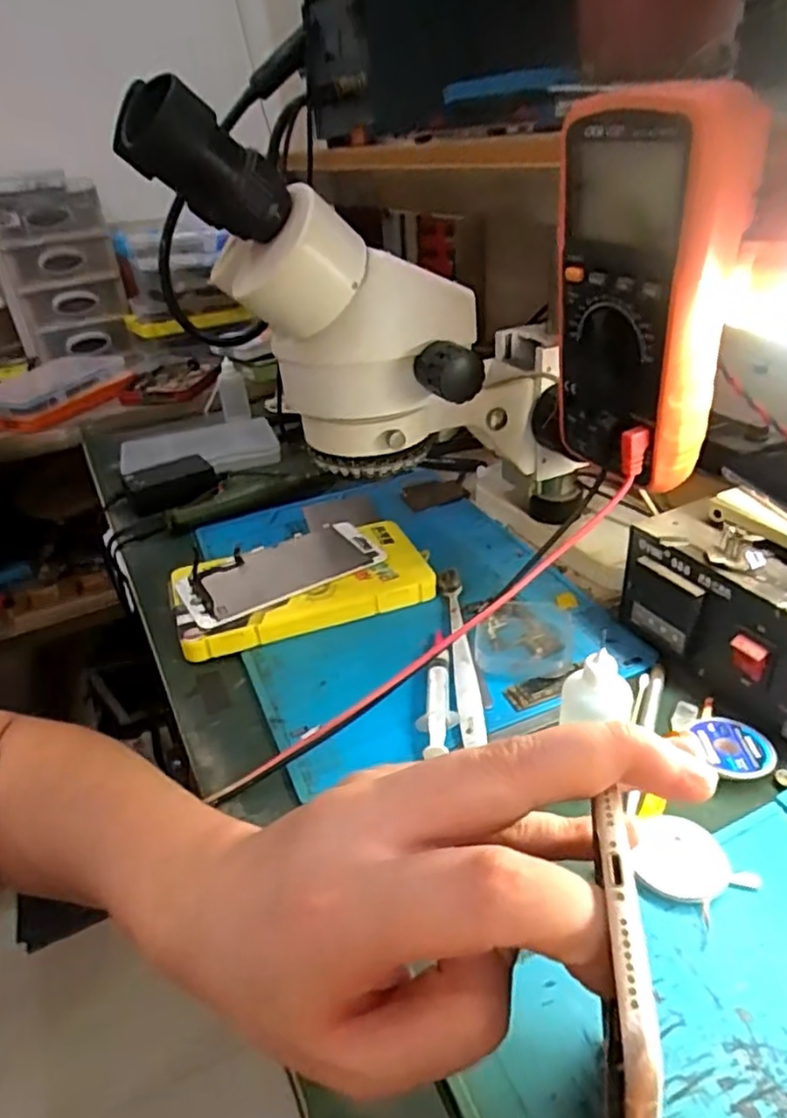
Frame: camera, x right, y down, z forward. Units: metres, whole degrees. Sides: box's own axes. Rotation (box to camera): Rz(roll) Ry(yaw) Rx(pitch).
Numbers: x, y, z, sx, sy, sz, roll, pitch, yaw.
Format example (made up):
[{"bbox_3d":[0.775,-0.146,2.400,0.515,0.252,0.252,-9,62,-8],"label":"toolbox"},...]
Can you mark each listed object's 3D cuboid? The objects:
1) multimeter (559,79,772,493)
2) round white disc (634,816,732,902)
[{"bbox_3d":[0.124,-0.128,0.335,0.051,0.170,0.090,-15,33,-14],"label":"multimeter"},{"bbox_3d":[0.135,0.141,0.314,0.041,0.009,0.039,-4,32,3],"label":"round white disc"}]

